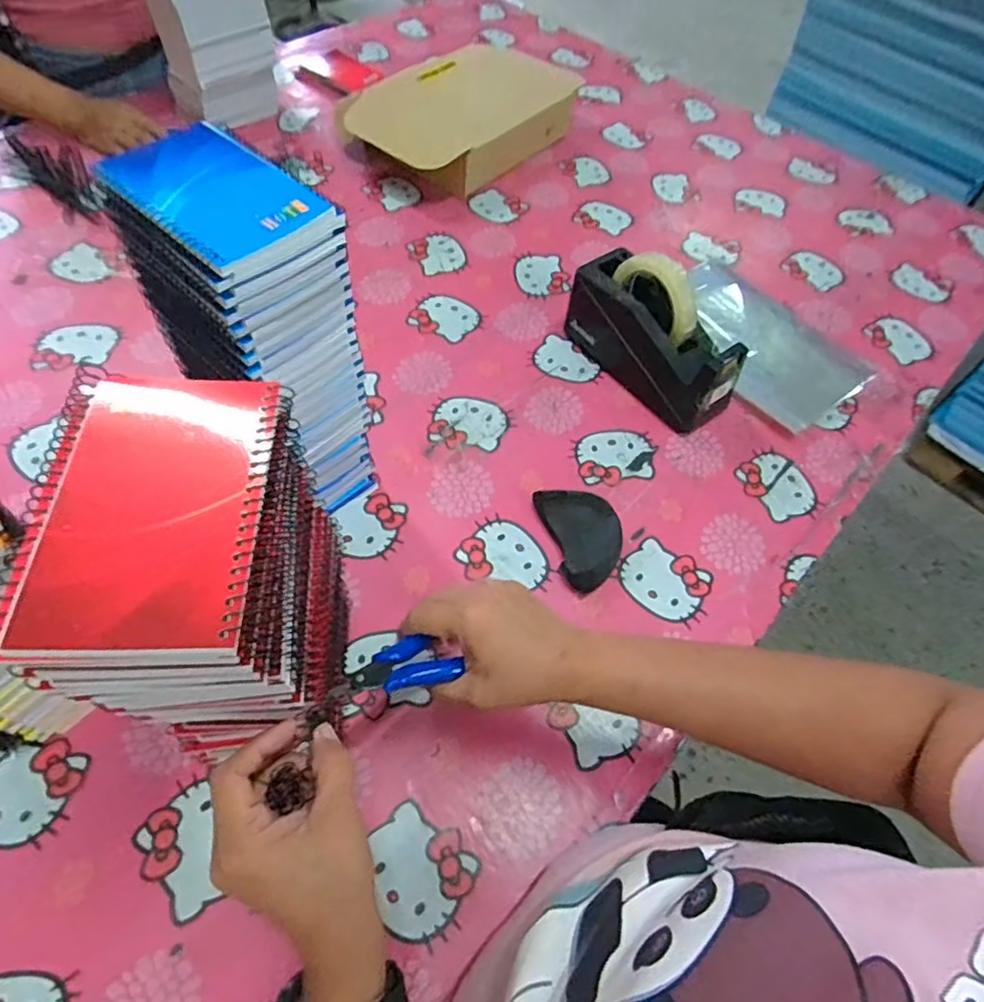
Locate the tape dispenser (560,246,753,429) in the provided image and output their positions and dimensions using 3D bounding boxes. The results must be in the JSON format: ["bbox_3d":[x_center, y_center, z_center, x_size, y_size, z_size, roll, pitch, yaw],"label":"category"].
[{"bbox_3d":[0.176,-0.183,0.662,0.073,0.123,0.203,-36,67,-24],"label":"tape dispenser"}]

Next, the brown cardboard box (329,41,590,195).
[{"bbox_3d":[-0.043,-0.577,0.911,0.206,0.091,0.332,35,61,17],"label":"brown cardboard box"}]

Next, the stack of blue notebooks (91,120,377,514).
[{"bbox_3d":[-0.179,-0.111,0.486,0.136,0.290,0.092,37,62,18],"label":"stack of blue notebooks"}]

